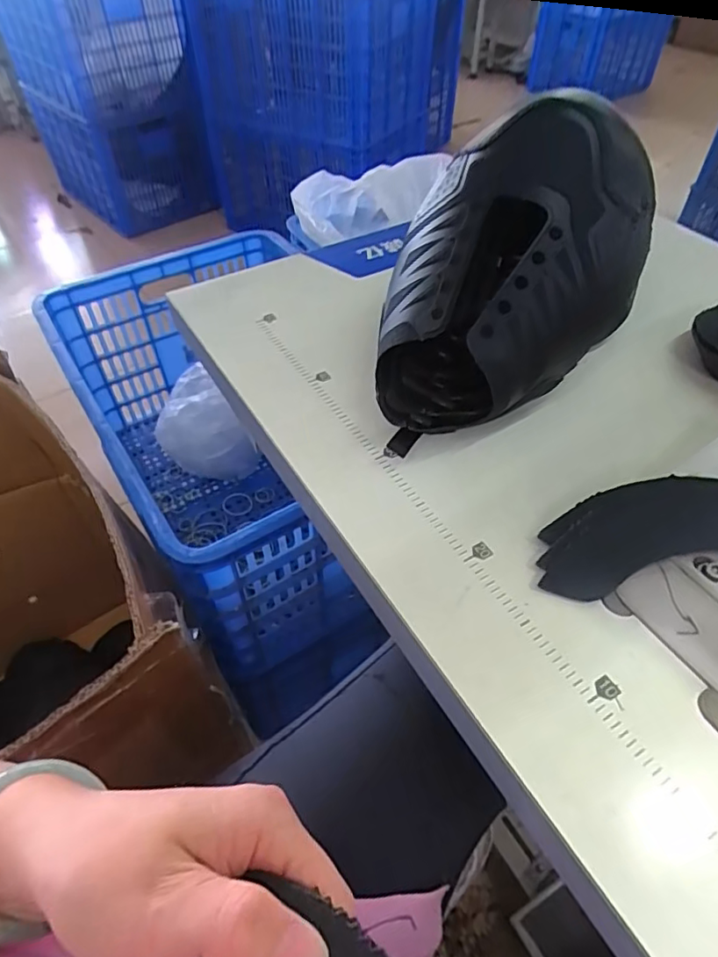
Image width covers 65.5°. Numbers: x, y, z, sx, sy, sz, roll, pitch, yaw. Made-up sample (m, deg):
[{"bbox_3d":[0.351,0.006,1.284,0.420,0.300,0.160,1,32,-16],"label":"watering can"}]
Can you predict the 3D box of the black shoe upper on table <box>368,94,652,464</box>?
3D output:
[{"bbox_3d":[0.099,-0.139,0.389,0.221,0.171,0.129,-27,54,-18],"label":"black shoe upper on table"}]

